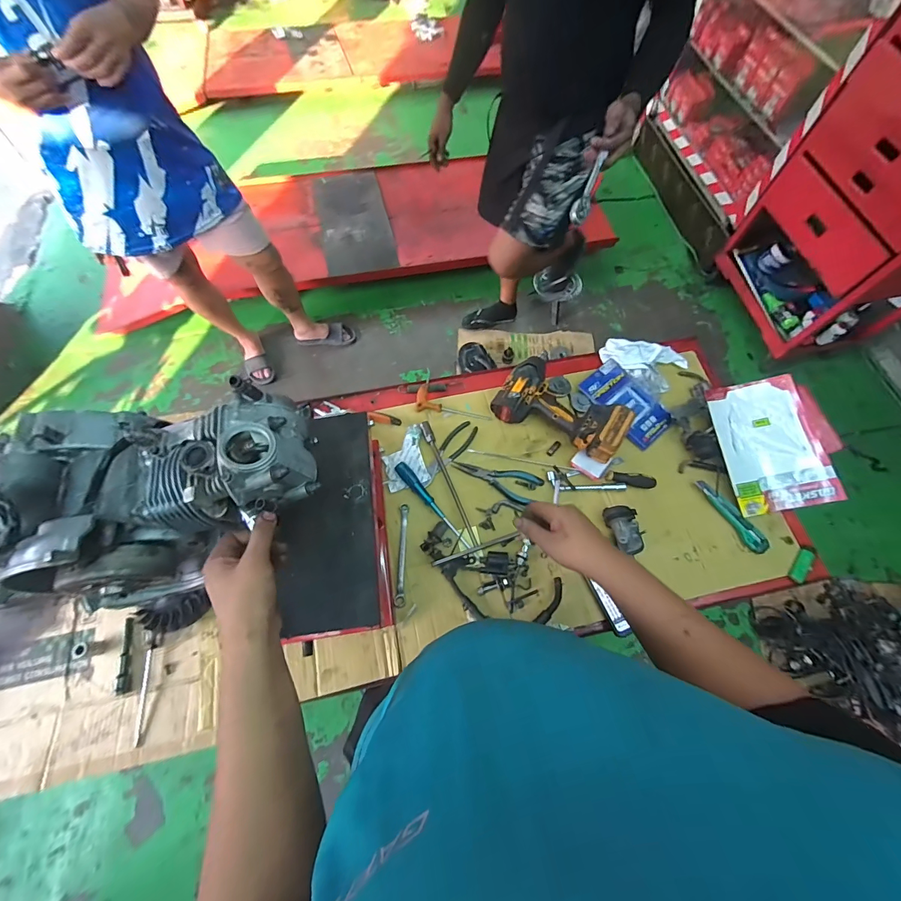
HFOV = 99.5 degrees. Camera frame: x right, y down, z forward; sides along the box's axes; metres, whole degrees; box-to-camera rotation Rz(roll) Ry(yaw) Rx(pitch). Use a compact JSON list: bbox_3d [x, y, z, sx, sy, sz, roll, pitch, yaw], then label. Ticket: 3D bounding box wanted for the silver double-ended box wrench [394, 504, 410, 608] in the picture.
[{"bbox_3d":[-0.093,0.200,0.740,0.018,0.010,0.190,1,67,-1],"label":"silver double-ended box wrench"}]

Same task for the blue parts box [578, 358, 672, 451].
[{"bbox_3d":[0.396,-0.110,0.869,0.111,0.023,0.202,-34,72,-14],"label":"blue parts box"}]

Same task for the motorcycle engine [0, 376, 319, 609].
[{"bbox_3d":[-0.334,0.059,0.480,0.322,0.201,0.197,-9,68,-5],"label":"motorcycle engine"}]

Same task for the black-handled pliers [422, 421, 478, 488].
[{"bbox_3d":[-0.006,0.004,0.820,0.049,0.011,0.175,37,71,14],"label":"black-handled pliers"}]

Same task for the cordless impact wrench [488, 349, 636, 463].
[{"bbox_3d":[0.238,-0.090,0.813,0.265,0.072,0.159,35,71,13],"label":"cordless impact wrench"}]

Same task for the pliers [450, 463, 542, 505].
[{"bbox_3d":[0.095,0.057,0.797,0.184,0.012,0.071,20,68,7],"label":"pliers"}]

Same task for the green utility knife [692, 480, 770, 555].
[{"bbox_3d":[0.572,0.127,0.770,0.040,0.016,0.168,-26,70,-11],"label":"green utility knife"}]

